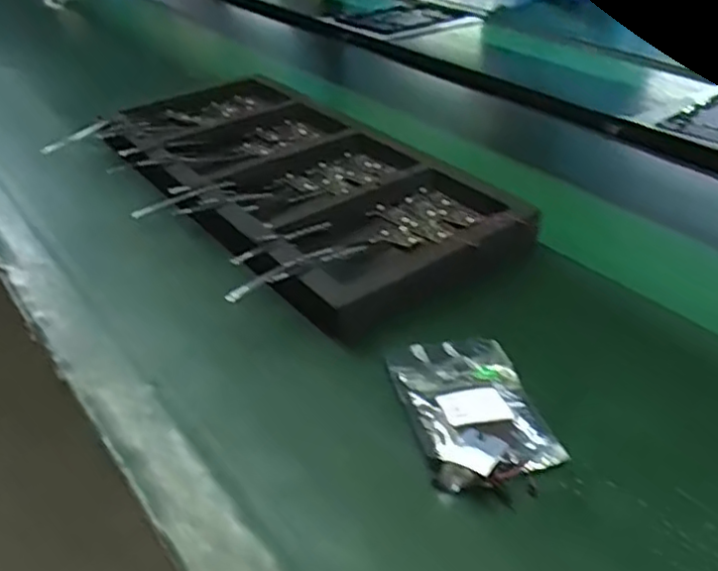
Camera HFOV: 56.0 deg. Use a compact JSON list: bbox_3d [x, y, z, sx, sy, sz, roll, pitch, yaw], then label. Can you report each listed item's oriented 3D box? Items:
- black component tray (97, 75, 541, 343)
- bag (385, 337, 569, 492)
[{"bbox_3d":[-0.068,-0.119,0.691,0.254,0.040,0.531,-22,41,-30],"label":"black component tray"},{"bbox_3d":[0.071,0.076,0.427,0.079,0.014,0.126,-7,35,-12],"label":"bag"}]

